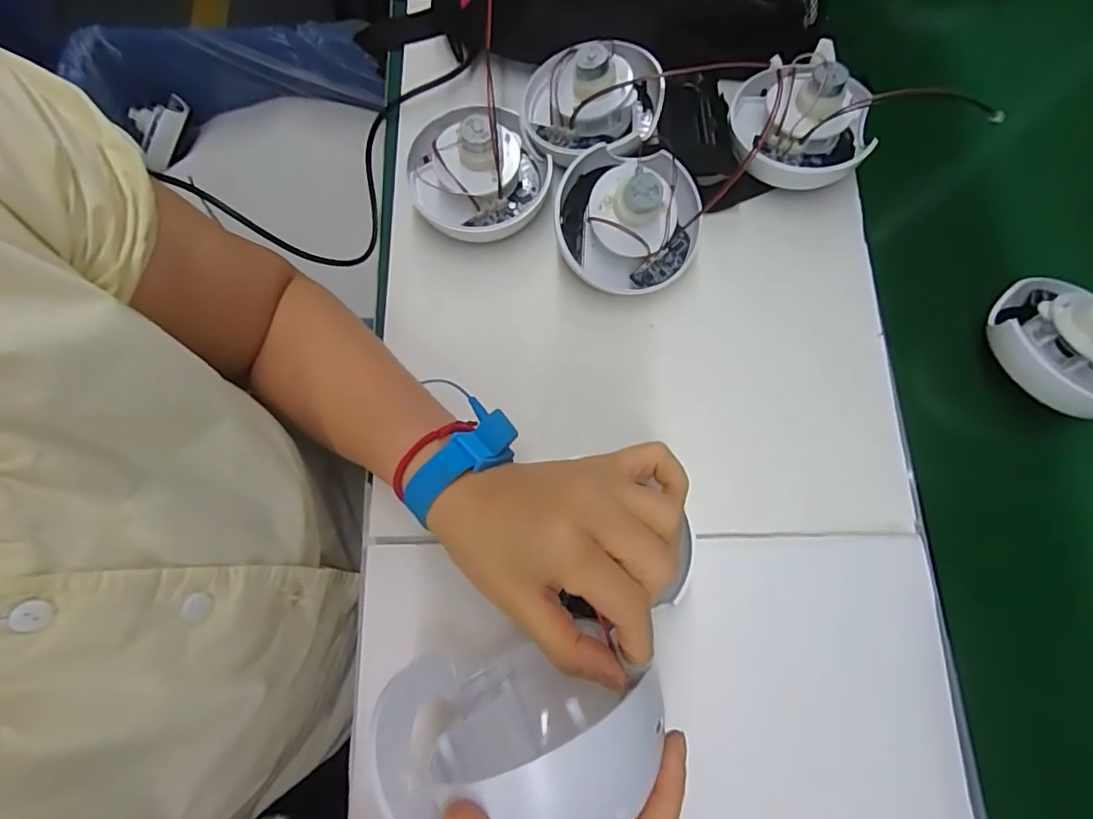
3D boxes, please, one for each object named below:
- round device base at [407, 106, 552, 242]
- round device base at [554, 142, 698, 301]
[{"bbox_3d":[-0.052,-0.183,0.401,0.105,0.064,0.107,0,75,0],"label":"round device base"},{"bbox_3d":[0.061,-0.138,0.393,0.105,0.080,0.099,0,75,0],"label":"round device base"}]

